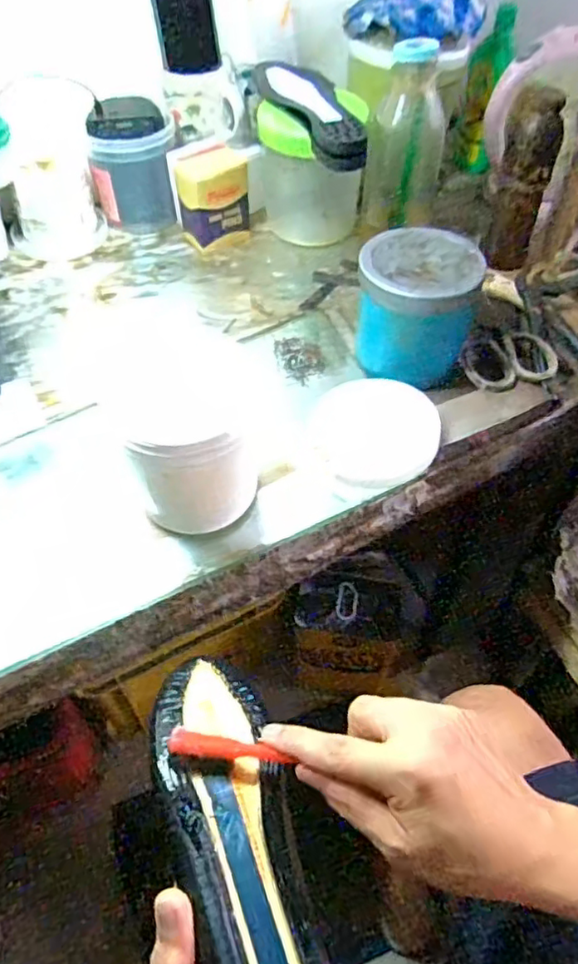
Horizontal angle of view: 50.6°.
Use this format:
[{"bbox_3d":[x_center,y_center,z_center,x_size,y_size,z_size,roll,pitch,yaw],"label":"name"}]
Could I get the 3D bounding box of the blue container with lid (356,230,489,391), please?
[{"bbox_3d":[0.132,-0.185,0.646,0.116,0.114,0.112,11,51,9],"label":"blue container with lid"}]

